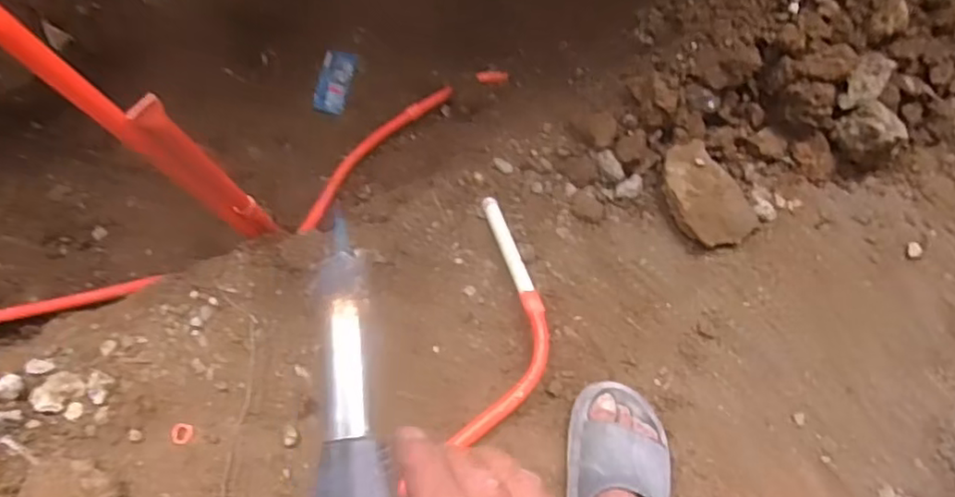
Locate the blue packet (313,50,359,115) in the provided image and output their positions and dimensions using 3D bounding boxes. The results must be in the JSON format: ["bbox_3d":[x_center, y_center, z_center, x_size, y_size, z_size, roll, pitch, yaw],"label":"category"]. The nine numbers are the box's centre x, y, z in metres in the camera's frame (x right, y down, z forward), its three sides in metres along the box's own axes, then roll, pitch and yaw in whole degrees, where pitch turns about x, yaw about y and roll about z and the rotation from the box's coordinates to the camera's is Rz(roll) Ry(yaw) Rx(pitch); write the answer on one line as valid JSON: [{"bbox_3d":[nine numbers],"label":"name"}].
[{"bbox_3d":[-0.251,-0.292,1.105,0.054,0.010,0.108,15,93,-12],"label":"blue packet"}]

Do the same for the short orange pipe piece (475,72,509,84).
[{"bbox_3d":[0.029,-0.293,1.073,0.067,0.017,0.018,-9,70,-29],"label":"short orange pipe piece"}]

